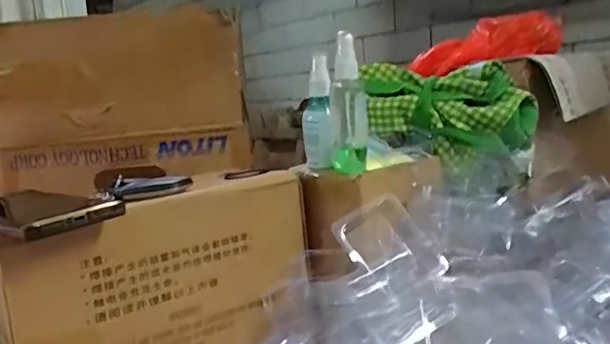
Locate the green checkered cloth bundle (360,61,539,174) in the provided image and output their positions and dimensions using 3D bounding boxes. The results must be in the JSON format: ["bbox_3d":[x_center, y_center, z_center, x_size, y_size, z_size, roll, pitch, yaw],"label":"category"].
[{"bbox_3d":[0.161,-0.068,0.662,0.186,0.101,0.091,2,11,32],"label":"green checkered cloth bundle"}]

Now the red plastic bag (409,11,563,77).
[{"bbox_3d":[0.241,-0.171,0.785,0.194,0.069,0.059,-2,9,12],"label":"red plastic bag"}]

